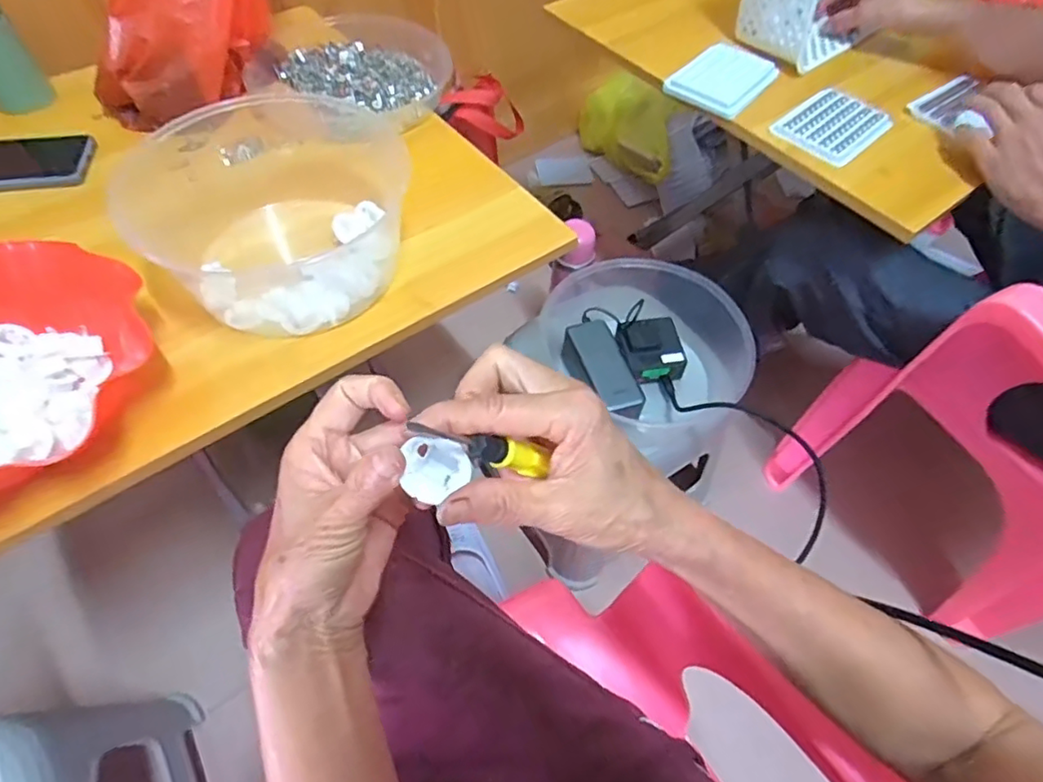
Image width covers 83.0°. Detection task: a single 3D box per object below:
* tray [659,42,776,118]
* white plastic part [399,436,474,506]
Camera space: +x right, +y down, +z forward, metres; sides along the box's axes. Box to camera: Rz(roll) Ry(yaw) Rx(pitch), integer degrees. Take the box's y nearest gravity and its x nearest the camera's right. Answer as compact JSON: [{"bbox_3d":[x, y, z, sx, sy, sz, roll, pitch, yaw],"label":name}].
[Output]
[{"bbox_3d":[0.250,-0.391,0.738,0.099,0.019,0.138,33,61,18],"label":"tray"},{"bbox_3d":[-0.037,0.033,0.259,0.029,0.005,0.029,-21,71,-31],"label":"white plastic part"}]

